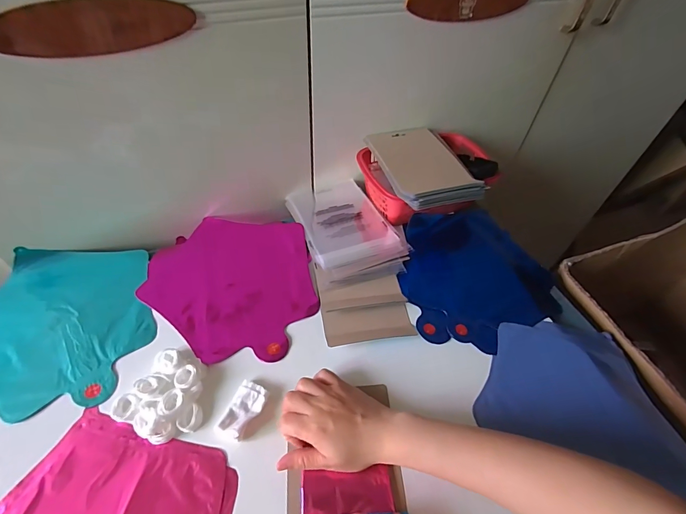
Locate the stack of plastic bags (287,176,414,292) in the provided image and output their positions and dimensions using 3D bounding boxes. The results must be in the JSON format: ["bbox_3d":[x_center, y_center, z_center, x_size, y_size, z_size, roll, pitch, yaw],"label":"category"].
[{"bbox_3d":[0.005,-0.054,0.565,0.143,0.025,0.228,-13,51,-14],"label":"stack of plastic bags"}]

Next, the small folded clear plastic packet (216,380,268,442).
[{"bbox_3d":[-0.106,0.162,0.378,0.033,0.021,0.059,17,50,11],"label":"small folded clear plastic packet"}]

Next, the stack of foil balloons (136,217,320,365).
[{"bbox_3d":[-0.144,0.025,0.509,0.243,0.008,0.219,34,55,23],"label":"stack of foil balloons"}]

